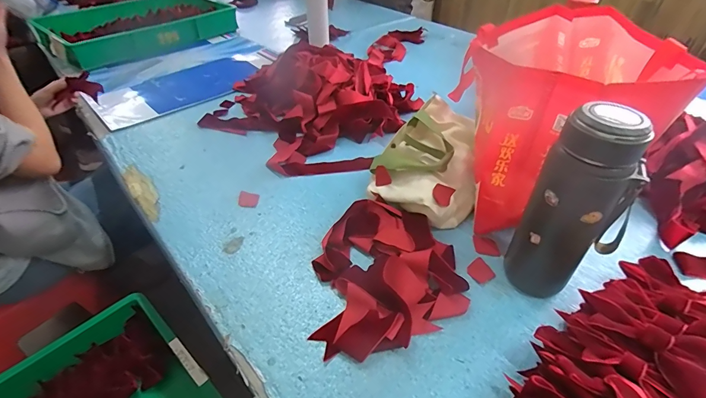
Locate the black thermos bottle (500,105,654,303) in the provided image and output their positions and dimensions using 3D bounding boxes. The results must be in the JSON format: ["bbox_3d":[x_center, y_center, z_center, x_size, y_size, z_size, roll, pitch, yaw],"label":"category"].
[{"bbox_3d":[0.260,0.016,0.432,0.089,0.253,0.077,-9,41,-12],"label":"black thermos bottle"}]

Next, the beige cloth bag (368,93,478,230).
[{"bbox_3d":[0.139,-0.073,0.628,0.178,0.072,0.228,23,63,24],"label":"beige cloth bag"}]

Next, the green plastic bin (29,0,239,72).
[{"bbox_3d":[-0.752,-0.608,1.287,0.420,0.109,0.536,31,49,31],"label":"green plastic bin"}]

